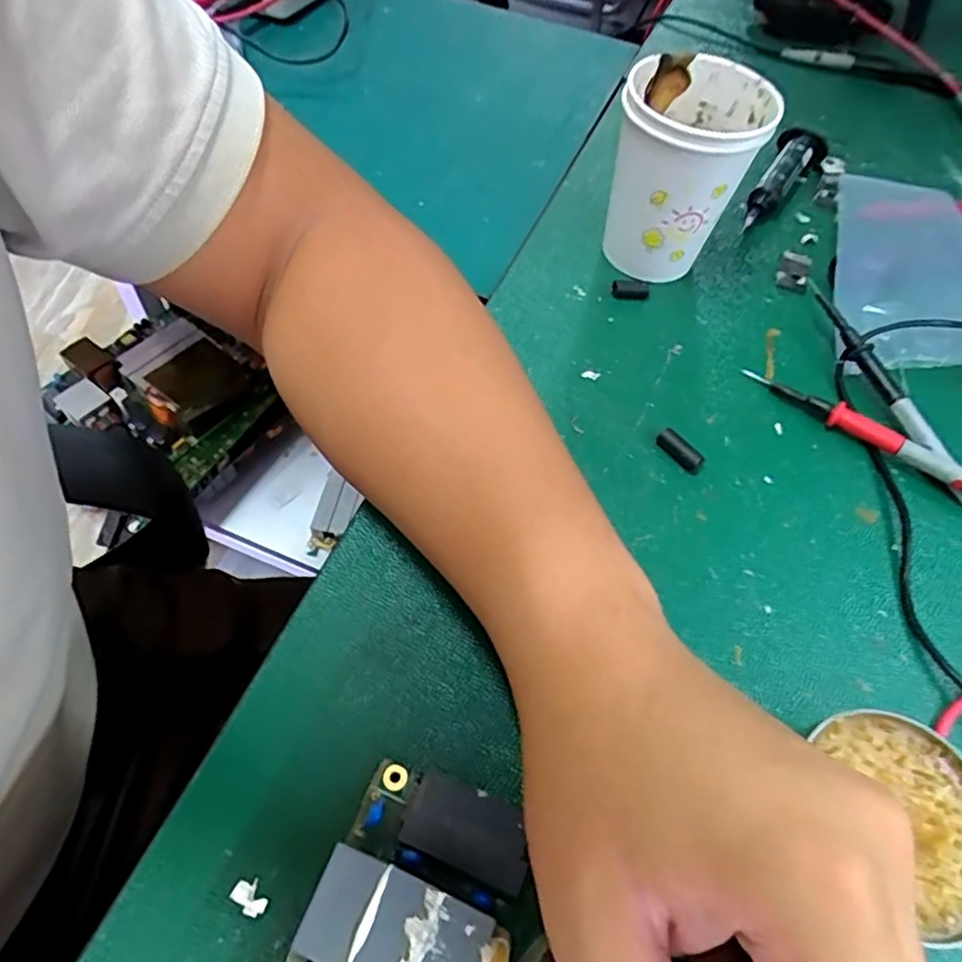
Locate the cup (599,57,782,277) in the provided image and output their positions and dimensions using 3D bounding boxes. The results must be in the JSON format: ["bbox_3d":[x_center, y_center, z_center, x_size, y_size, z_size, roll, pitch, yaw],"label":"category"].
[{"bbox_3d":[0.102,-0.158,0.338,0.067,0.094,0.081,16,57,6],"label":"cup"}]

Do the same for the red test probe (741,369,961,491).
[{"bbox_3d":[0.186,-0.021,0.303,0.129,0.015,0.009,36,61,18],"label":"red test probe"}]

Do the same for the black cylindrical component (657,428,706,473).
[{"bbox_3d":[0.091,-0.014,0.295,0.008,0.008,0.023,-37,67,-25],"label":"black cylindrical component"}]

